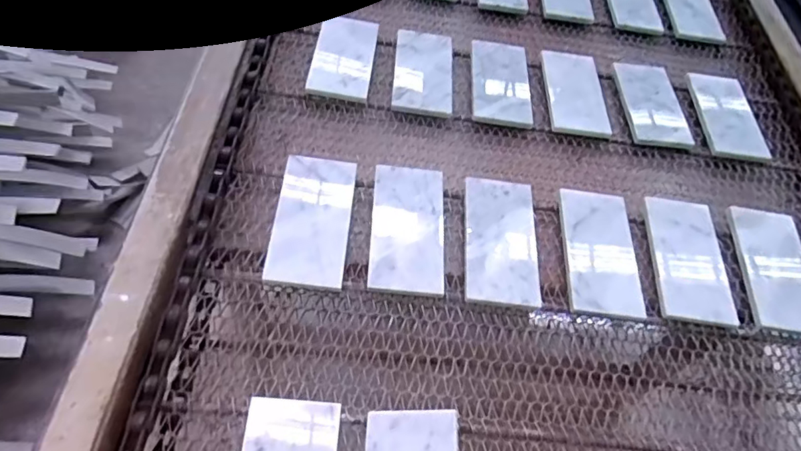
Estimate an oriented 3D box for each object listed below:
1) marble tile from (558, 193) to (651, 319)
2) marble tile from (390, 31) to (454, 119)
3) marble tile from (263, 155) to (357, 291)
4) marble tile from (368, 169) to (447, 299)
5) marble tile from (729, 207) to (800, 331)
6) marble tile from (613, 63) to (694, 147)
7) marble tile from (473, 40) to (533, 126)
[{"bbox_3d":[0.232,0.030,0.603,0.092,0.013,0.156,12,56,-7],"label":"marble tile"},{"bbox_3d":[0.033,-0.214,0.745,0.081,0.018,0.159,5,51,-2],"label":"marble tile"},{"bbox_3d":[-0.093,-0.007,0.573,0.078,0.010,0.161,7,55,-4],"label":"marble tile"},{"bbox_3d":[0.009,-0.001,0.584,0.079,0.014,0.161,4,51,-3],"label":"marble tile"},{"bbox_3d":[0.453,0.050,0.636,0.088,0.013,0.162,11,56,-6],"label":"marble tile"},{"bbox_3d":[0.373,-0.186,0.799,0.088,0.016,0.183,6,51,-1],"label":"marble tile"},{"bbox_3d":[0.142,-0.204,0.759,0.080,0.015,0.166,6,51,-1],"label":"marble tile"}]

